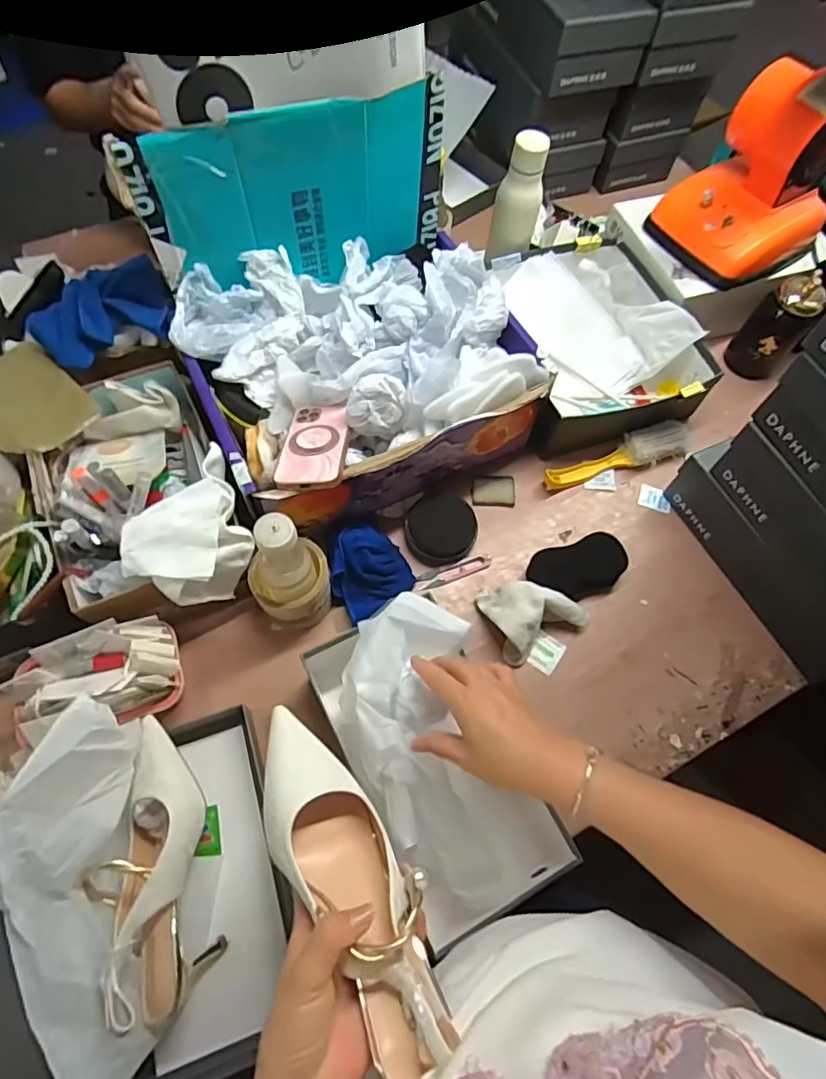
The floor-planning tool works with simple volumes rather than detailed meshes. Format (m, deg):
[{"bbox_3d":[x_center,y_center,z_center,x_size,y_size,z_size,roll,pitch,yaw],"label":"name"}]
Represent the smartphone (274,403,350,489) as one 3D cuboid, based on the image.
[{"bbox_3d":[-0.113,-0.113,0.646,0.073,0.017,0.149,0,47,-3],"label":"smartphone"}]

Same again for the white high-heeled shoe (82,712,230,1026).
[{"bbox_3d":[-0.247,0.301,0.524,0.103,0.073,0.249,-12,66,-8],"label":"white high-heeled shoe"}]

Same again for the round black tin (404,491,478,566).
[{"bbox_3d":[0.037,-0.015,0.725,0.089,0.035,0.086,1,64,-2],"label":"round black tin"}]

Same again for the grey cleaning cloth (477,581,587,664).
[{"bbox_3d":[0.145,0.083,0.680,0.111,0.051,0.096,-27,69,-15],"label":"grey cleaning cloth"}]

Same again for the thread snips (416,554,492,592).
[{"bbox_3d":[0.054,0.041,0.722,0.100,0.010,0.023,-18,67,-11],"label":"thread snips"}]

